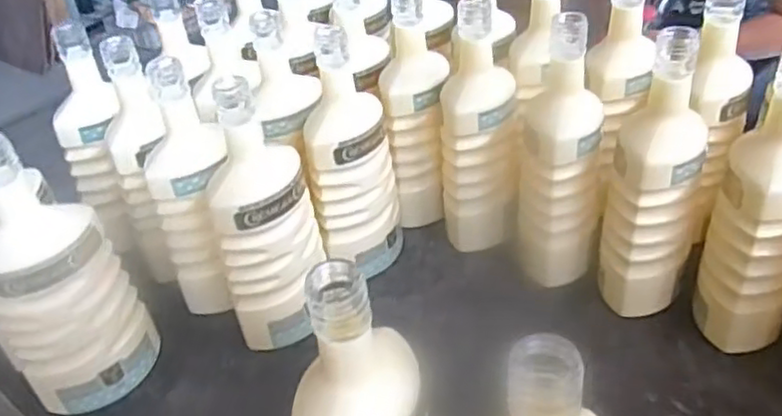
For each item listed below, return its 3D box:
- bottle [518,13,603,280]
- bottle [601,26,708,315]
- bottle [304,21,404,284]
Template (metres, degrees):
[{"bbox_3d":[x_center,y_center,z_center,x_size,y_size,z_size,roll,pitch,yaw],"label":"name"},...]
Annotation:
[{"bbox_3d":[0.155,-0.047,0.611,0.072,0.233,0.086,1,37,12],"label":"bottle"},{"bbox_3d":[0.224,-0.020,0.571,0.073,0.241,0.066,6,38,17],"label":"bottle"},{"bbox_3d":[-0.038,-0.047,0.661,0.083,0.242,0.083,-10,36,-3],"label":"bottle"}]

